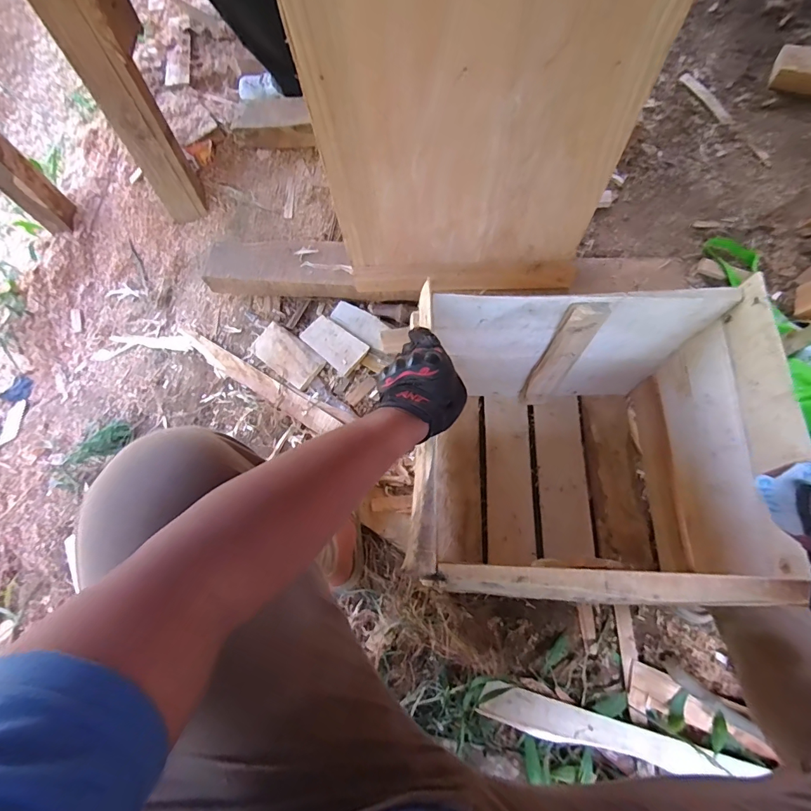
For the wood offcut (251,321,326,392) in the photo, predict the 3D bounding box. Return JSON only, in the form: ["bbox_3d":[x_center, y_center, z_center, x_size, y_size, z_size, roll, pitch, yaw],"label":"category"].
[{"bbox_3d":[-0.272,-0.117,0.975,0.180,0.018,0.091,38,77,12],"label":"wood offcut"}]

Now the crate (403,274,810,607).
[{"bbox_3d":[0.243,0.076,0.674,0.435,0.392,0.375,2,73,2],"label":"crate"}]

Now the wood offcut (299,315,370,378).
[{"bbox_3d":[-0.161,-0.140,0.969,0.145,0.022,0.084,41,78,13],"label":"wood offcut"}]

